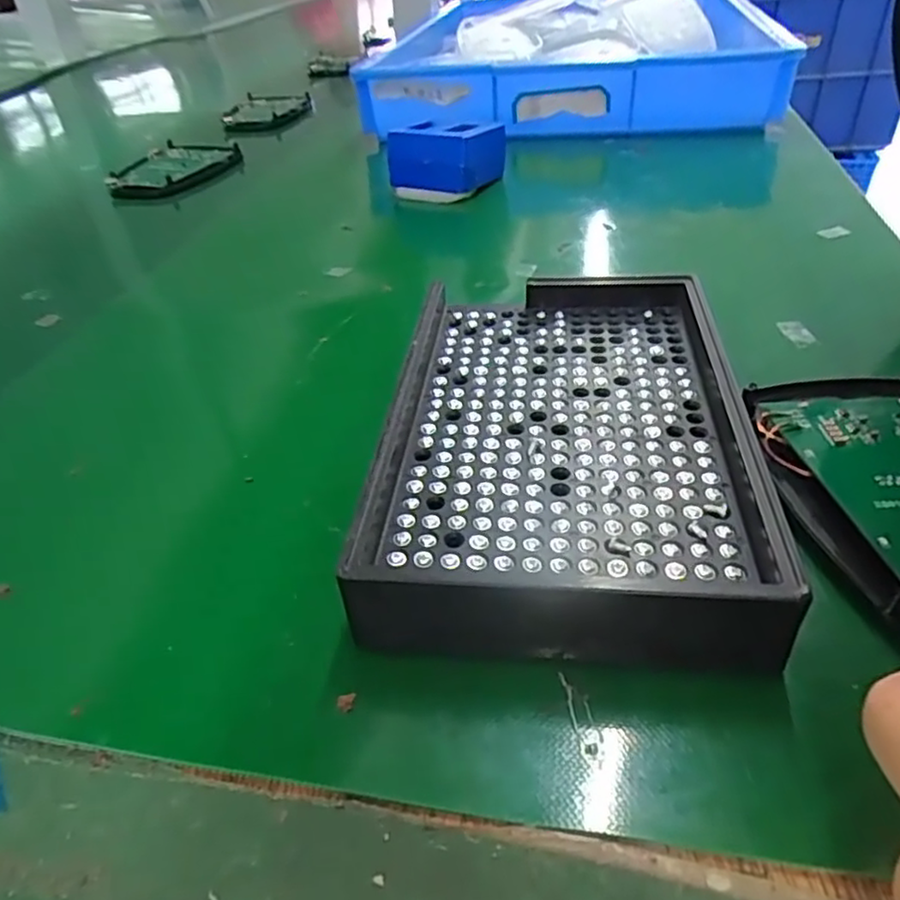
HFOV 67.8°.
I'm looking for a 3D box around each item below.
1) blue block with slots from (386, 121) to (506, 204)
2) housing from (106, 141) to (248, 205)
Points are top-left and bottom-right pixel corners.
[{"bbox_3d":[-0.002,-0.165,0.376,0.054,0.035,0.044,21,44,25],"label":"blue block with slots"},{"bbox_3d":[-0.189,-0.189,0.456,0.065,0.015,0.087,8,40,11],"label":"housing"}]

